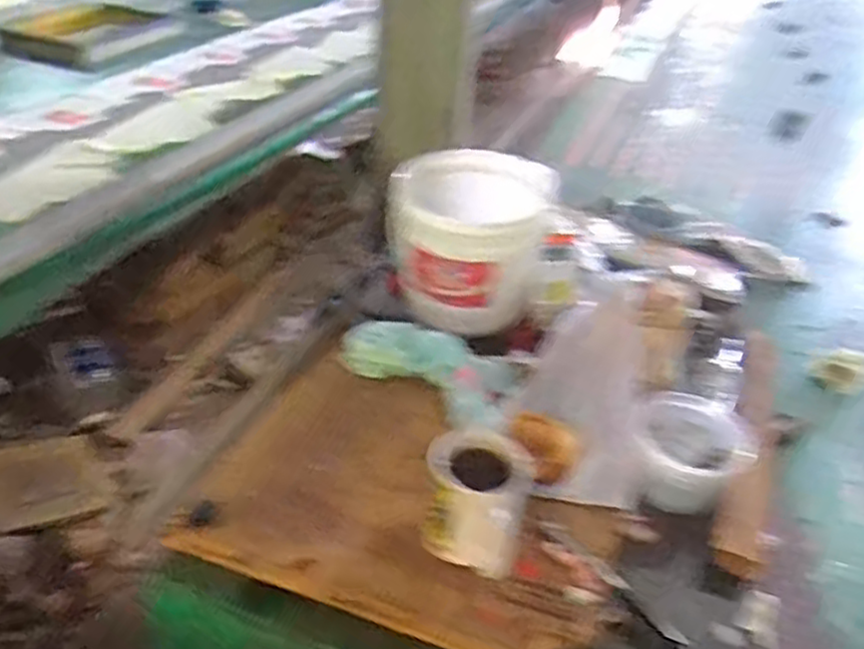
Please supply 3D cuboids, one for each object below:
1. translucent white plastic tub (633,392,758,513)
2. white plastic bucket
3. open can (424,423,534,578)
[{"bbox_3d":[0.282,0.137,0.818,0.123,0.055,0.144,20,36,21],"label":"translucent white plastic tub"},{"bbox_3d":[0.053,-0.119,1.028,0.194,0.158,0.227,9,33,5],"label":"white plastic bucket"},{"bbox_3d":[0.041,0.158,0.689,0.090,0.102,0.086,4,33,-3],"label":"open can"}]

